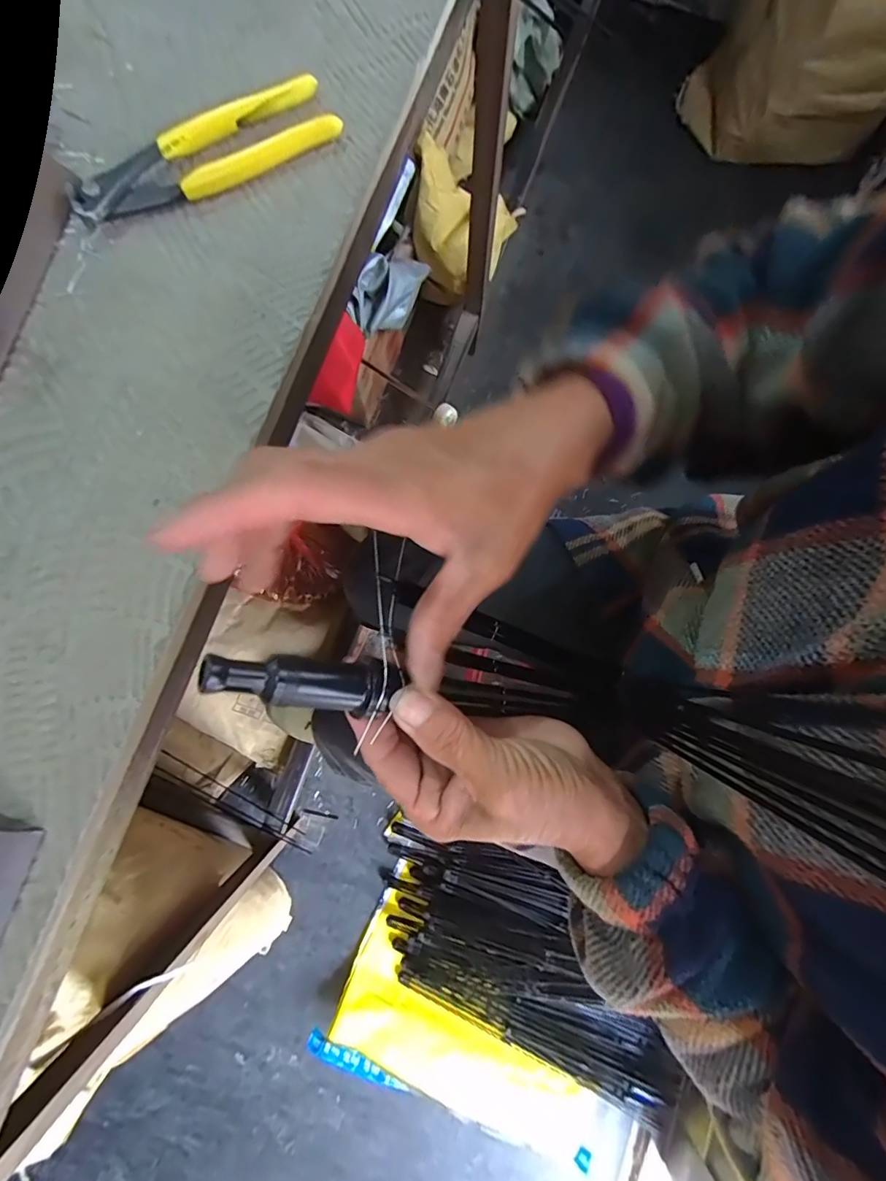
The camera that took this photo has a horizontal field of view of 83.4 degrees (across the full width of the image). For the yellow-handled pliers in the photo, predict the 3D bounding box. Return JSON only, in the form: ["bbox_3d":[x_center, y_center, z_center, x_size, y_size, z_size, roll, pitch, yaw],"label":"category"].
[{"bbox_3d":[-0.145,-0.265,0.304,0.162,0.016,0.039,-28,81,-4],"label":"yellow-handled pliers"}]

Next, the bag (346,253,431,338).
[{"bbox_3d":[-0.100,-0.539,0.909,0.060,0.108,0.201,44,83,6],"label":"bag"}]

